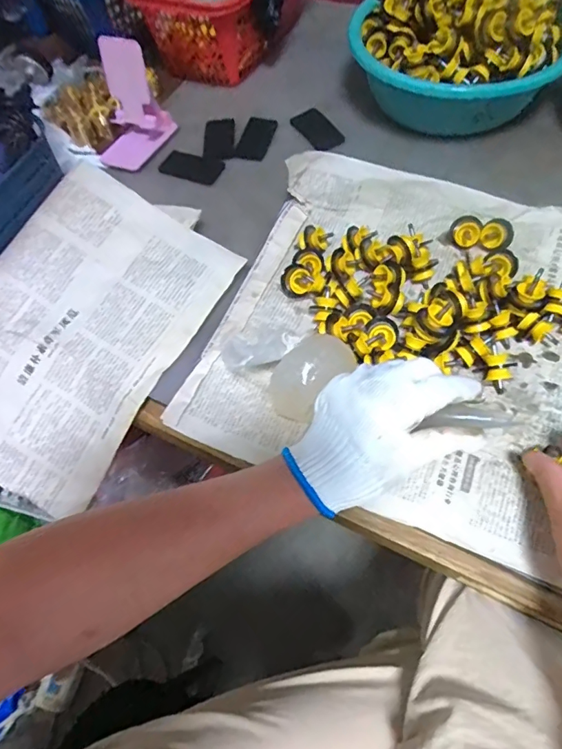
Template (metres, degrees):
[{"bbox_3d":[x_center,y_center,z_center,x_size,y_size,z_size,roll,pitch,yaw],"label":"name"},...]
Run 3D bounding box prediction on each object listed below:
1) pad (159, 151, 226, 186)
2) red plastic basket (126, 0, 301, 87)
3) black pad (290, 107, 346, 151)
[{"bbox_3d":[-0.118,-0.273,0.614,0.080,0.007,0.043,20,65,15],"label":"pad"},{"bbox_3d":[-0.083,-0.583,0.718,0.228,0.103,0.269,23,66,17],"label":"red plastic basket"},{"bbox_3d":[0.051,-0.334,0.638,0.045,0.005,0.073,-38,77,-9],"label":"black pad"}]

